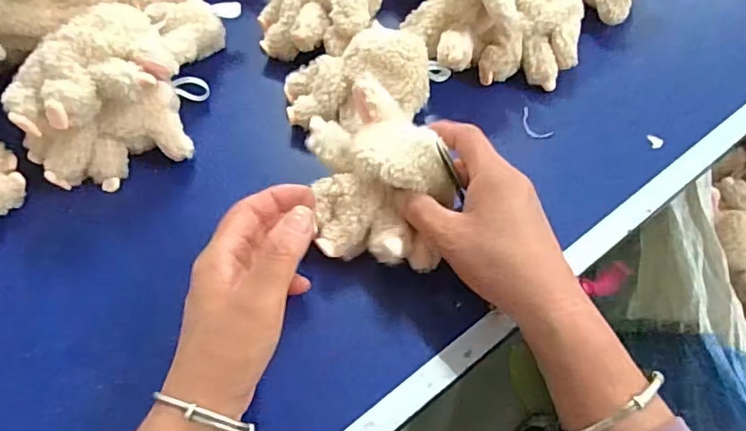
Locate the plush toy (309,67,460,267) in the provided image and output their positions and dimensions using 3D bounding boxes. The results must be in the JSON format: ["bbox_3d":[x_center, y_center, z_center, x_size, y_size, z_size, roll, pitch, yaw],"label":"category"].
[{"bbox_3d":[0.002,-0.030,0.379,0.095,0.054,0.125,-7,59,-3],"label":"plush toy"}]

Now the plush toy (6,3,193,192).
[{"bbox_3d":[-0.213,-0.088,0.419,0.131,0.104,0.094,-18,60,-10],"label":"plush toy"}]

